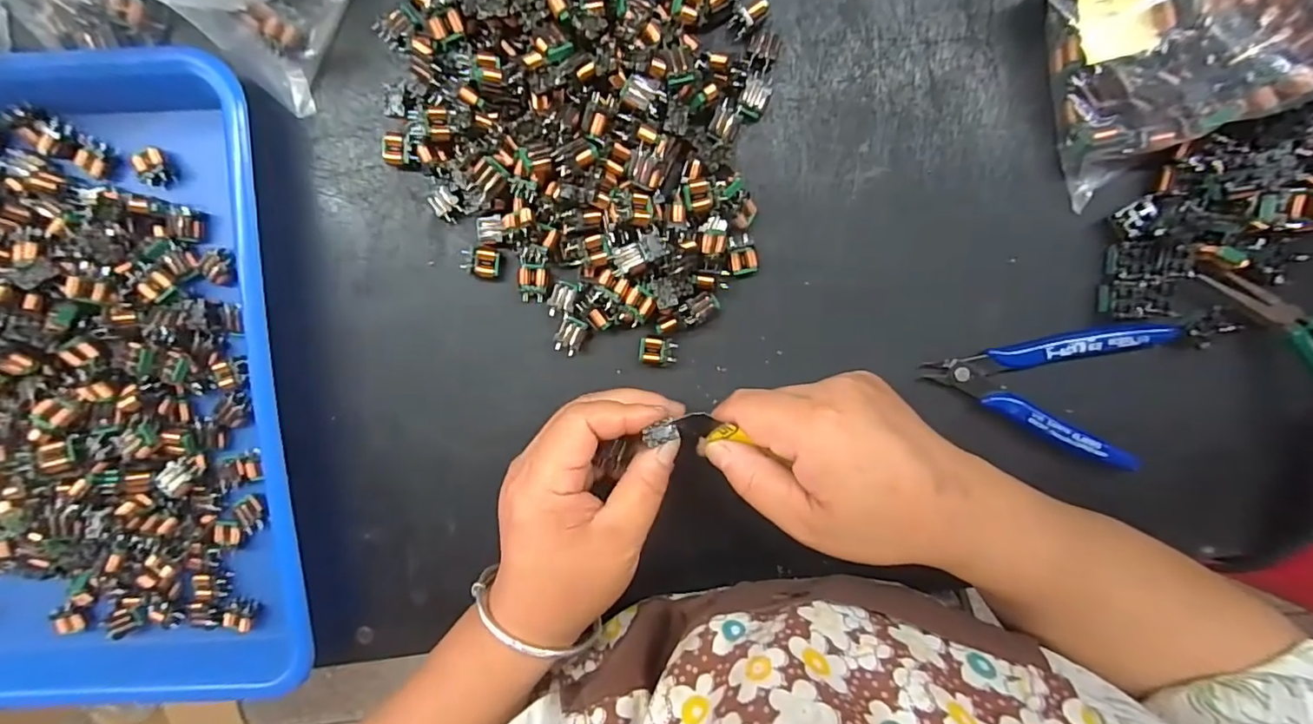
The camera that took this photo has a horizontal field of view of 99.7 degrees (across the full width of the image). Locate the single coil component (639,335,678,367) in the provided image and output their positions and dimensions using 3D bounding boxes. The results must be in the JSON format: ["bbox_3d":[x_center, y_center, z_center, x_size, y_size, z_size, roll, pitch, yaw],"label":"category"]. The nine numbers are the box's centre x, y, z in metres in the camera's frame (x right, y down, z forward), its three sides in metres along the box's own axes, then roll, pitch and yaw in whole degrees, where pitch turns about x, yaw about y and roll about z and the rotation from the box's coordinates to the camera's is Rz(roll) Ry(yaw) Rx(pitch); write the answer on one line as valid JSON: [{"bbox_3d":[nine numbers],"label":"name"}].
[{"bbox_3d":[0.001,-0.006,0.298,0.020,0.007,0.016,7,98,-2],"label":"single coil component"}]

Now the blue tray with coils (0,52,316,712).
[{"bbox_3d":[-0.319,0.027,0.290,0.252,0.034,0.340,-2,98,-1],"label":"blue tray with coils"}]

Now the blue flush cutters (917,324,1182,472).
[{"bbox_3d":[0.205,0.008,0.295,0.115,0.019,0.075,12,98,-3],"label":"blue flush cutters"}]

